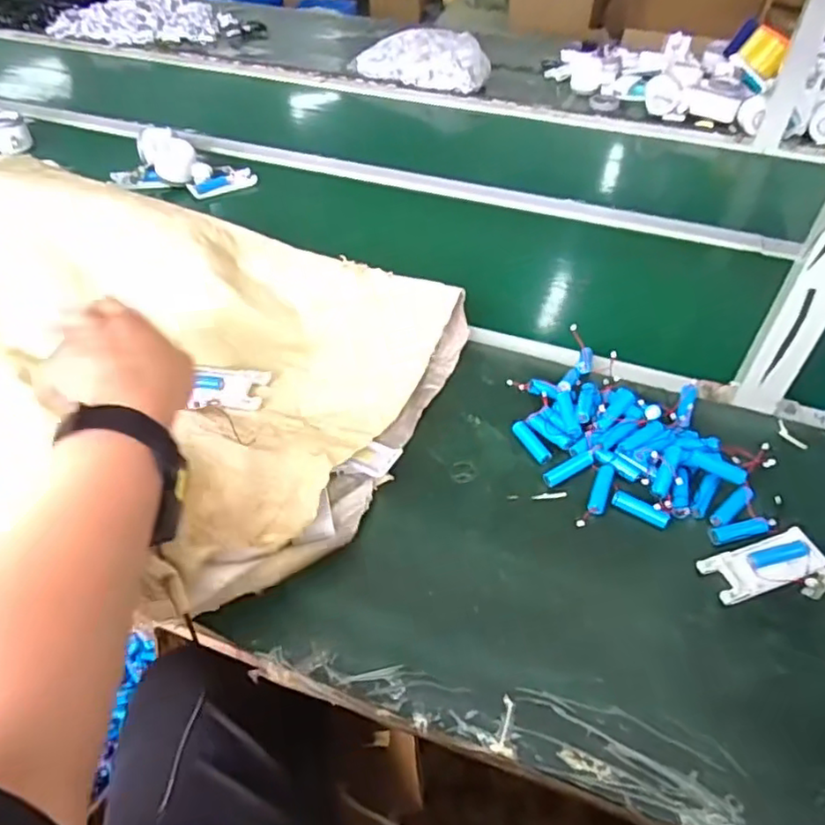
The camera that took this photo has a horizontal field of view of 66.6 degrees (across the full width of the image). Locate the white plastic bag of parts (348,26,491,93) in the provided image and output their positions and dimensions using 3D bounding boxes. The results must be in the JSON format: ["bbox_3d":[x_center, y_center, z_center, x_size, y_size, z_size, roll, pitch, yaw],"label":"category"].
[{"bbox_3d":[0.022,-0.728,1.287,0.282,0.073,0.134,25,51,21],"label":"white plastic bag of parts"}]

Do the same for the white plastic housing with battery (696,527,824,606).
[{"bbox_3d":[0.296,0.127,0.528,0.102,0.014,0.045,-13,49,-12],"label":"white plastic housing with battery"}]

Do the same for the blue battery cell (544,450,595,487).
[{"bbox_3d":[0.151,0.054,0.604,0.053,0.013,0.016,-21,51,-19],"label":"blue battery cell"}]

